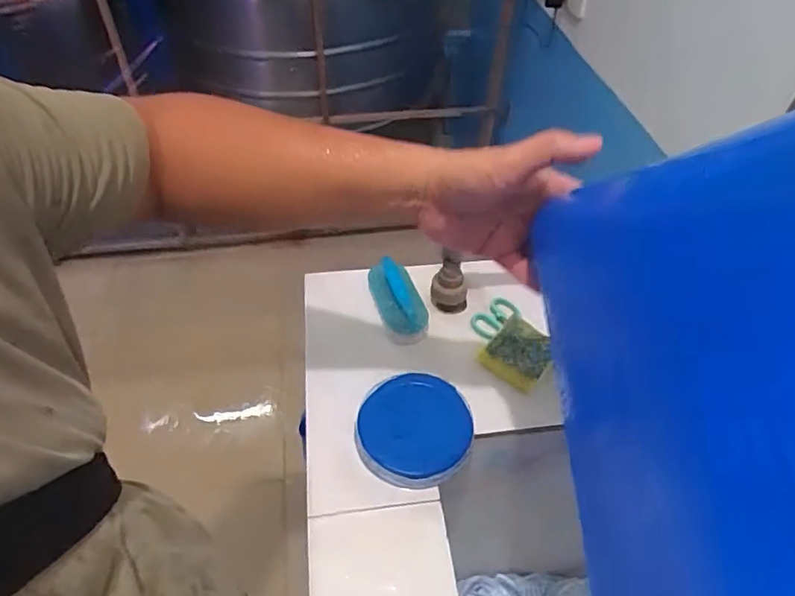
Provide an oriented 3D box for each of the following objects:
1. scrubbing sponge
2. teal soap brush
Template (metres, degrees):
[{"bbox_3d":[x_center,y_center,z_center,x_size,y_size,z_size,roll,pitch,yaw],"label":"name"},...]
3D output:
[{"bbox_3d":[0.141,0.065,0.642,0.073,0.025,0.074,32,54,27],"label":"scrubbing sponge"},{"bbox_3d":[0.000,-0.001,0.694,0.056,0.042,0.114,-12,48,-12],"label":"teal soap brush"}]

